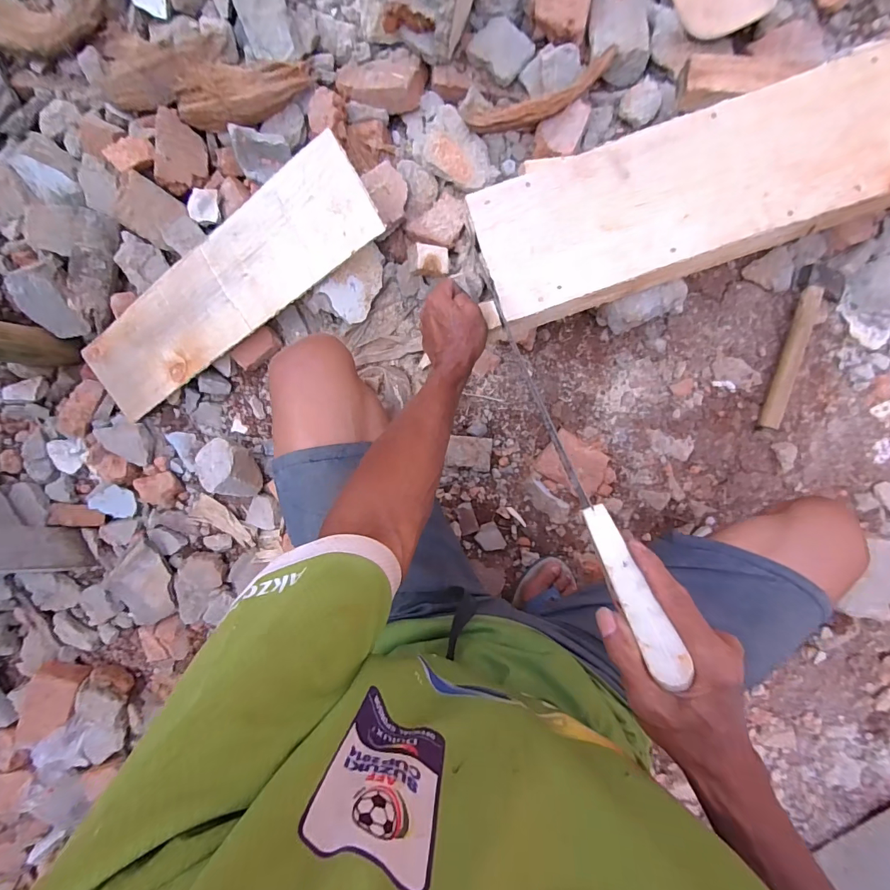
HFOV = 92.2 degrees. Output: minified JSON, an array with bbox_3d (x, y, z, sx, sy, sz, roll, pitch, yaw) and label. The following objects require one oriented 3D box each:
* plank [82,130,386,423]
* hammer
[{"bbox_3d":[-0.362,-0.242,0.688,0.575,0.014,0.154,-30,97,17],"label":"plank"},{"bbox_3d":[0.554,-0.148,0.662,0.068,0.043,0.256,15,97,4],"label":"hammer"}]

